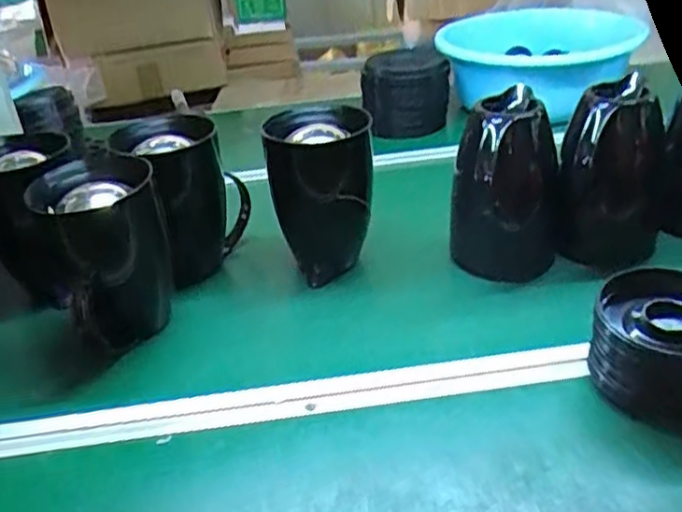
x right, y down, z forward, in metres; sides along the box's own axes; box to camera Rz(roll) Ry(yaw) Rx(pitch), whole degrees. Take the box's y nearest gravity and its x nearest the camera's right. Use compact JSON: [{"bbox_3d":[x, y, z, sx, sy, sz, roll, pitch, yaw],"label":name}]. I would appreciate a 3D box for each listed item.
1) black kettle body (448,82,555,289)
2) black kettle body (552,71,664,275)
[{"bbox_3d":[0.203,-0.080,0.831,0.120,0.197,0.137,4,33,14],"label":"black kettle body"},{"bbox_3d":[0.332,-0.092,0.840,0.113,0.216,0.137,9,34,22],"label":"black kettle body"}]

